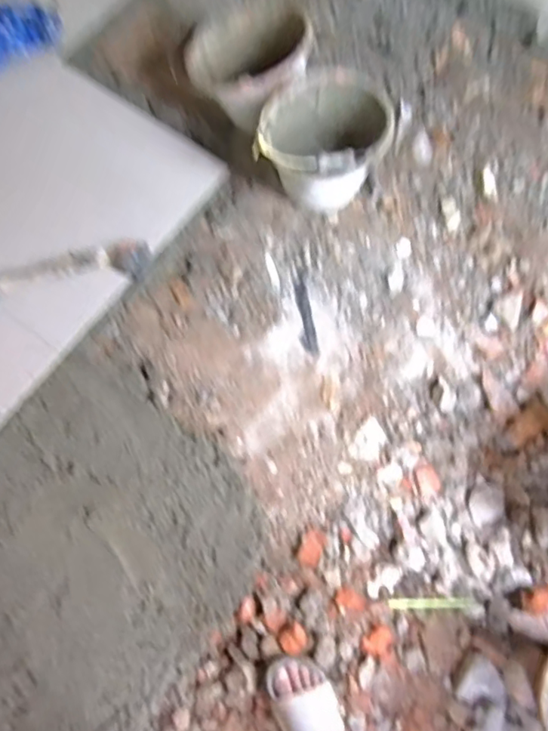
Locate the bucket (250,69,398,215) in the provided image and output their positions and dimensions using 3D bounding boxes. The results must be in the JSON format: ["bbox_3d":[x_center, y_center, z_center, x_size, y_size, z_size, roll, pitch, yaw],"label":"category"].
[{"bbox_3d":[0.116,-0.491,1.254,0.256,0.239,0.291,17,73,5],"label":"bucket"}]

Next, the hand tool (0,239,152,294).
[{"bbox_3d":[-0.493,-0.213,1.269,0.421,0.052,0.087,-13,73,-4],"label":"hand tool"}]

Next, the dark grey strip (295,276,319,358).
[{"bbox_3d":[0.070,-0.113,1.267,0.035,0.013,0.198,-8,72,-3],"label":"dark grey strip"}]

